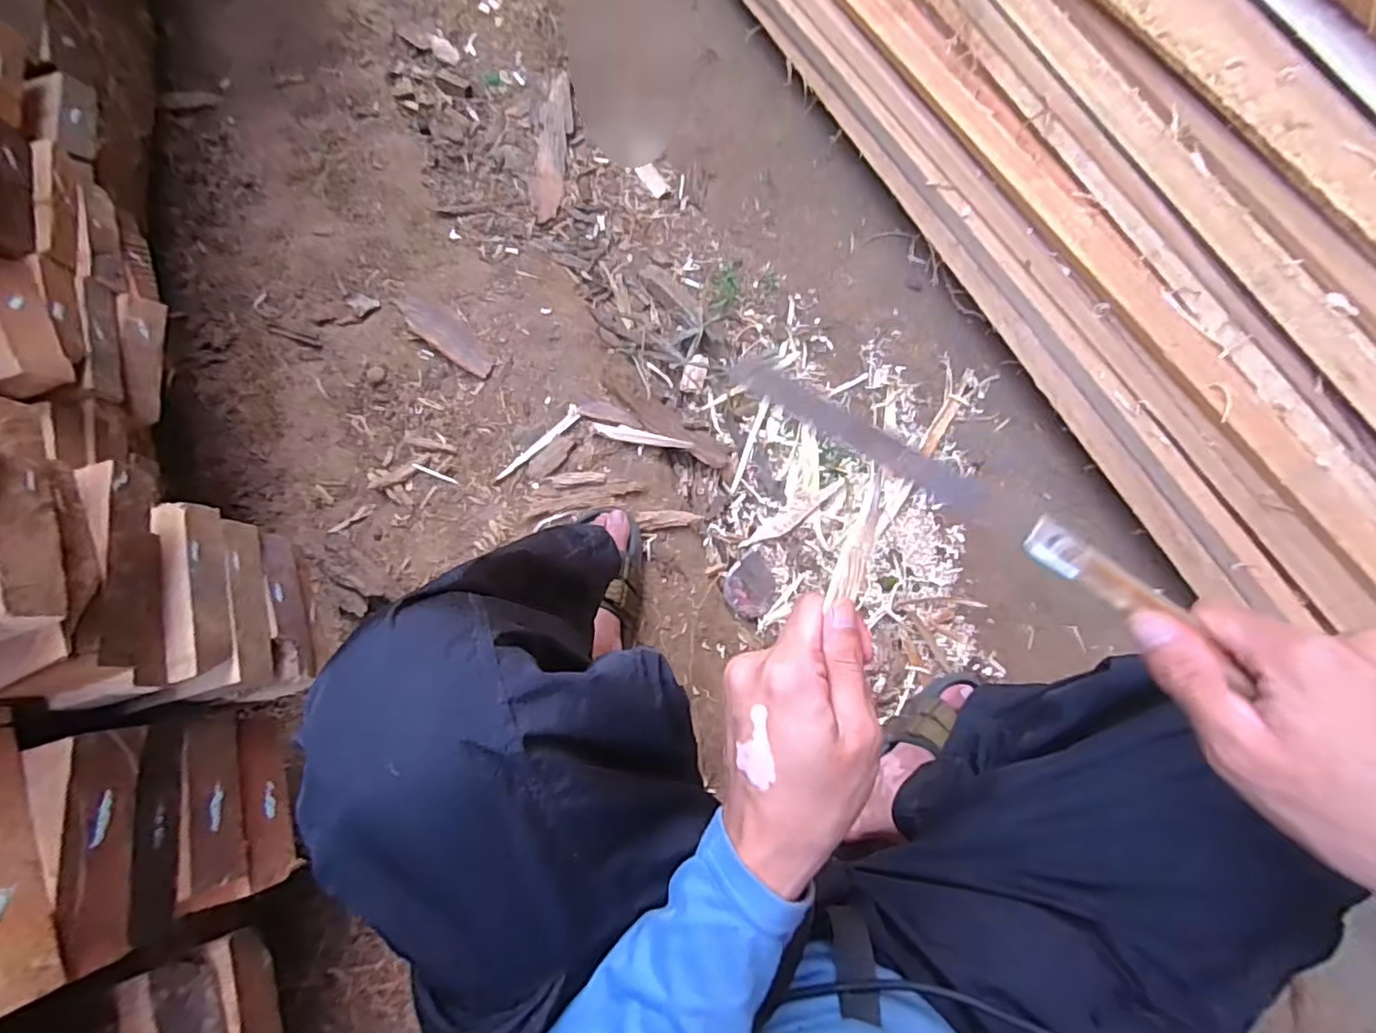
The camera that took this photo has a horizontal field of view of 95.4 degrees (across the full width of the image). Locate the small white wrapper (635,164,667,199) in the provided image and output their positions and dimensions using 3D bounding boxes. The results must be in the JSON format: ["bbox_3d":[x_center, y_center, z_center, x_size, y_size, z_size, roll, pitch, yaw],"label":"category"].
[{"bbox_3d":[-0.056,-0.536,0.996,0.031,0.008,0.066,-31,82,-4],"label":"small white wrapper"}]

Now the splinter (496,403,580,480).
[{"bbox_3d":[-0.193,-0.095,0.802,0.132,0.007,0.018,-40,82,-5],"label":"splinter"}]

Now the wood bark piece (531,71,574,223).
[{"bbox_3d":[-0.216,-0.593,1.001,0.054,0.012,0.294,0,73,6],"label":"wood bark piece"}]

